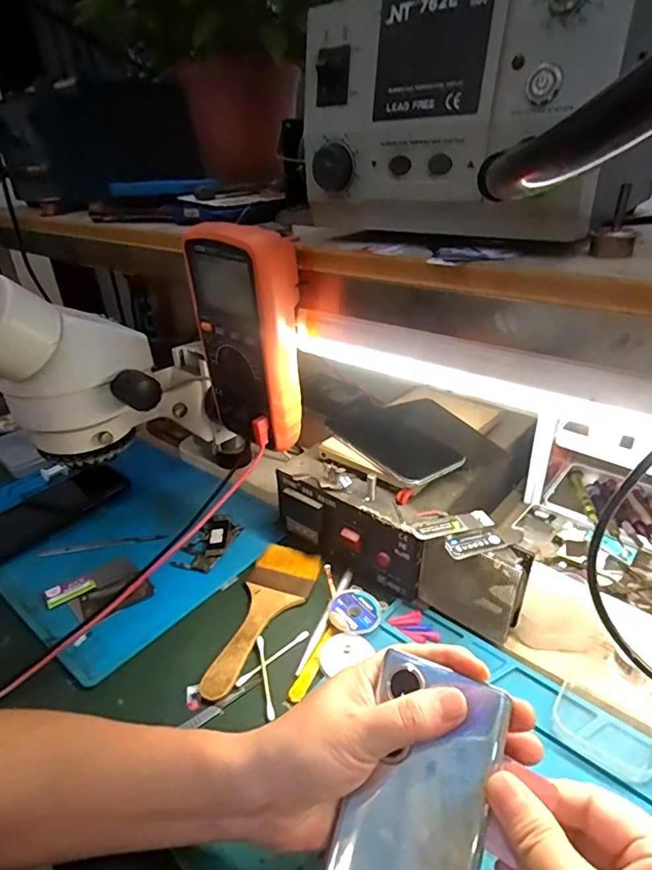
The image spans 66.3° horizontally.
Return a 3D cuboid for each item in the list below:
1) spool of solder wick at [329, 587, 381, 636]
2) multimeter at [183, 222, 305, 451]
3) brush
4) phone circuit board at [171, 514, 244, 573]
[{"bbox_3d":[0.025,0.154,0.435,0.041,0.010,0.047,2,30,10],"label":"spool of solder wick"},{"bbox_3d":[-0.063,-0.078,0.408,0.085,0.173,0.047,19,37,34],"label":"multimeter"},{"bbox_3d":[-0.057,0.158,0.442,0.059,0.006,0.161,8,32,19],"label":"brush"},{"bbox_3d":[-0.122,0.113,0.523,0.042,0.006,0.076,16,39,17],"label":"phone circuit board"}]

